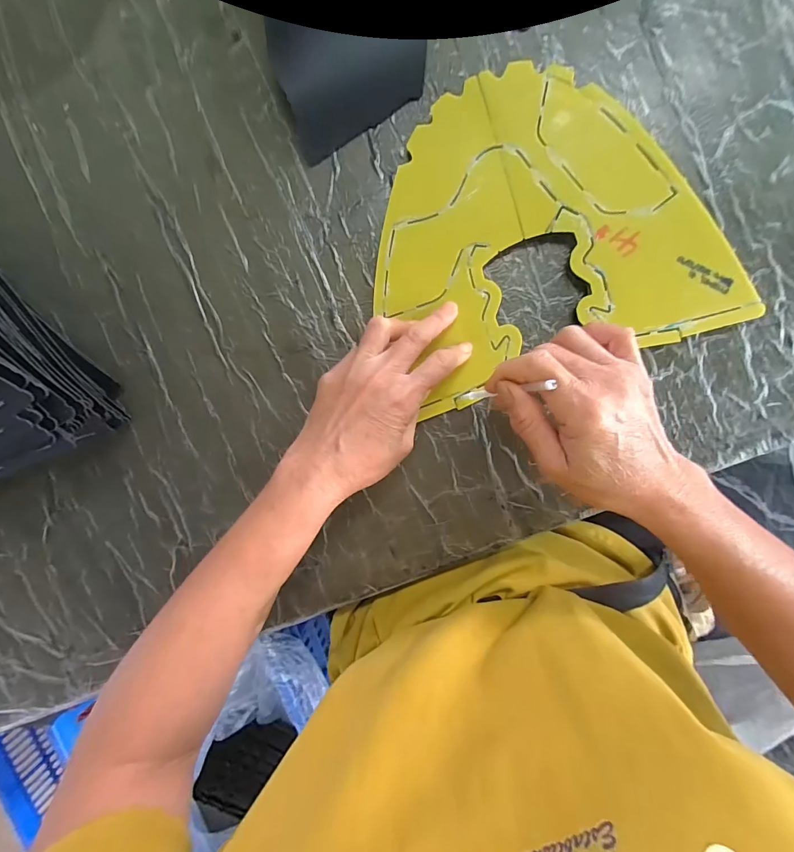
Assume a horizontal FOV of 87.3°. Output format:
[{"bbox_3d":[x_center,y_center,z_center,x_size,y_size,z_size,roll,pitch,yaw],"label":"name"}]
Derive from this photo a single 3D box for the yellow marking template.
[{"bbox_3d":[0.101,-0.142,0.303,0.238,0.006,0.210,-16,96,11],"label":"yellow marking template"}]

